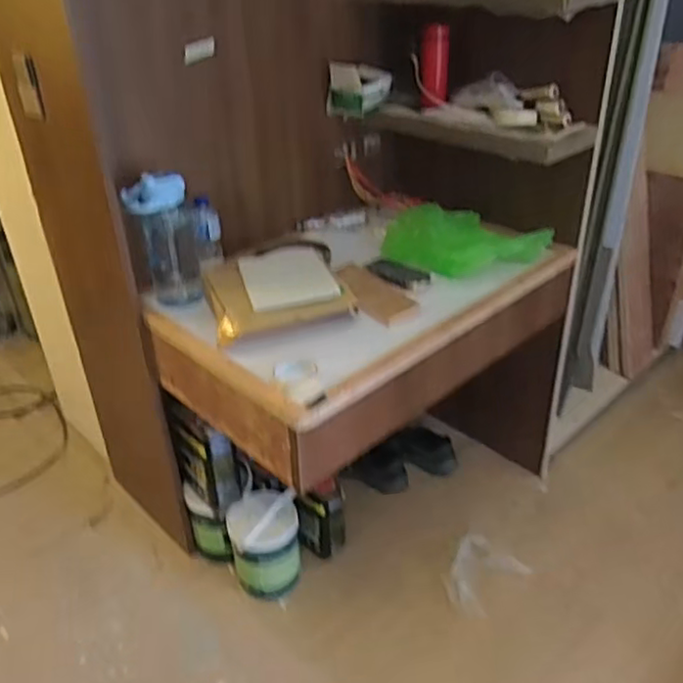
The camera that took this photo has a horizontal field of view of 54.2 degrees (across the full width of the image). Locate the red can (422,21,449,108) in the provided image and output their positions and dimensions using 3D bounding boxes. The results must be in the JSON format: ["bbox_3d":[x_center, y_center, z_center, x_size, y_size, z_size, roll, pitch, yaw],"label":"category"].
[{"bbox_3d":[0.227,-0.667,1.617,0.062,0.188,0.056,1,15,6],"label":"red can"}]

